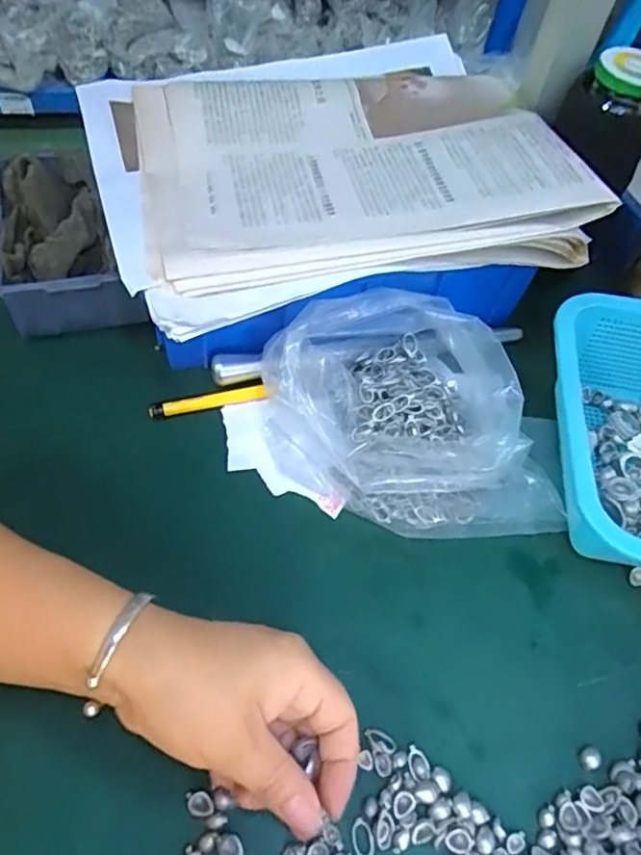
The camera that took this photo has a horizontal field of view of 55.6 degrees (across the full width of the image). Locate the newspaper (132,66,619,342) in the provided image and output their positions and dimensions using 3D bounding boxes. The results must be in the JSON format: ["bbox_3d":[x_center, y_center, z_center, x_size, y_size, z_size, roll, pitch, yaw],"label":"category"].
[{"bbox_3d":[0.009,-0.177,0.405,0.290,0.037,0.219,-12,58,-13],"label":"newspaper"}]

